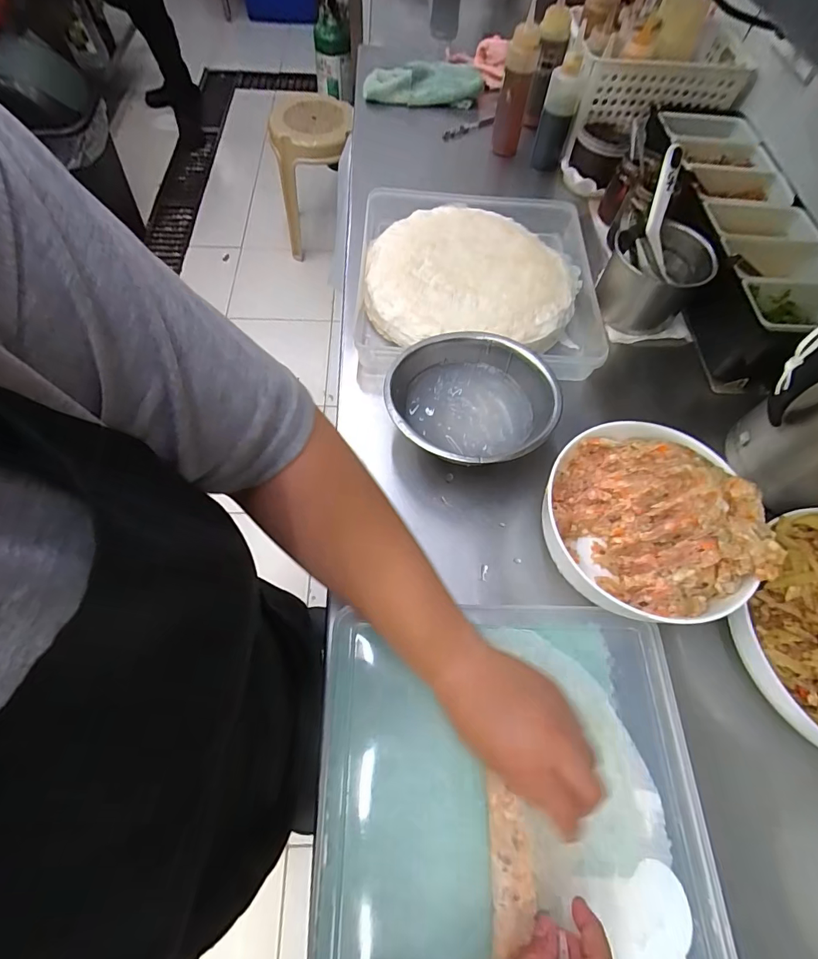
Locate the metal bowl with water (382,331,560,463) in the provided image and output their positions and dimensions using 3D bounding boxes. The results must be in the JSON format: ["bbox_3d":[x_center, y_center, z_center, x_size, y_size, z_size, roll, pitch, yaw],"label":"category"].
[{"bbox_3d":[0.061,-0.077,0.477,0.167,0.079,0.165,1,63,-3],"label":"metal bowl with water"}]

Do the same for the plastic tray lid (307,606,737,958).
[{"bbox_3d":[0.082,0.250,0.343,0.302,0.034,0.292,1,63,-3],"label":"plastic tray lid"}]

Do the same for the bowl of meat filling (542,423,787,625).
[{"bbox_3d":[0.209,0.041,0.408,0.158,0.101,0.174,-8,64,-7],"label":"bowl of meat filling"}]

